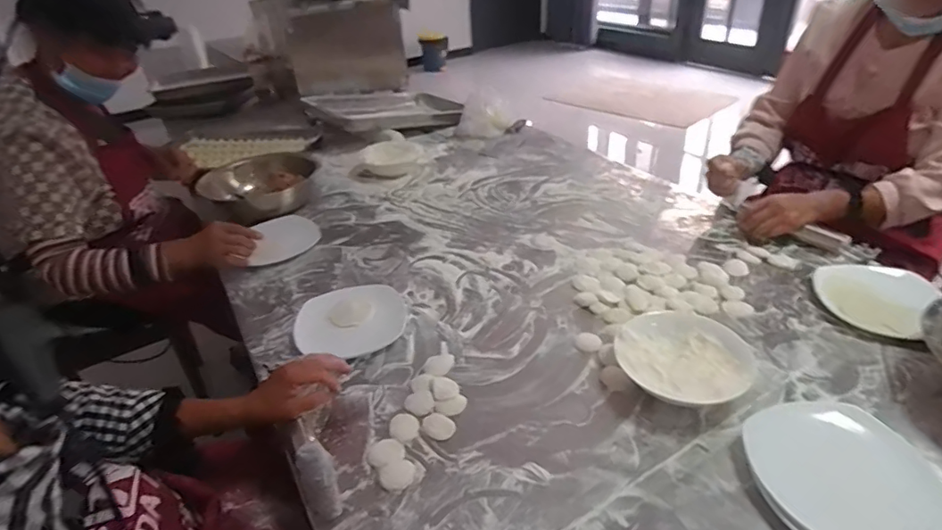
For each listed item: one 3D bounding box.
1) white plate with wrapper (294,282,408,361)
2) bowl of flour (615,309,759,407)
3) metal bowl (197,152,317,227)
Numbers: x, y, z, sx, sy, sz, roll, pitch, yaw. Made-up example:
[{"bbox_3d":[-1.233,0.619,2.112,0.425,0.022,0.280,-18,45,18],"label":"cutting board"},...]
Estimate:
[{"bbox_3d":[-0.202,0.088,0.891,0.178,0.021,0.178,-4,35,3],"label":"white plate with wrapper"},{"bbox_3d":[0.293,0.130,0.729,0.166,0.052,0.165,-4,35,3],"label":"bowl of flour"},{"bbox_3d":[-0.502,-0.198,1.311,0.280,0.094,0.280,-4,35,3],"label":"metal bowl"}]

